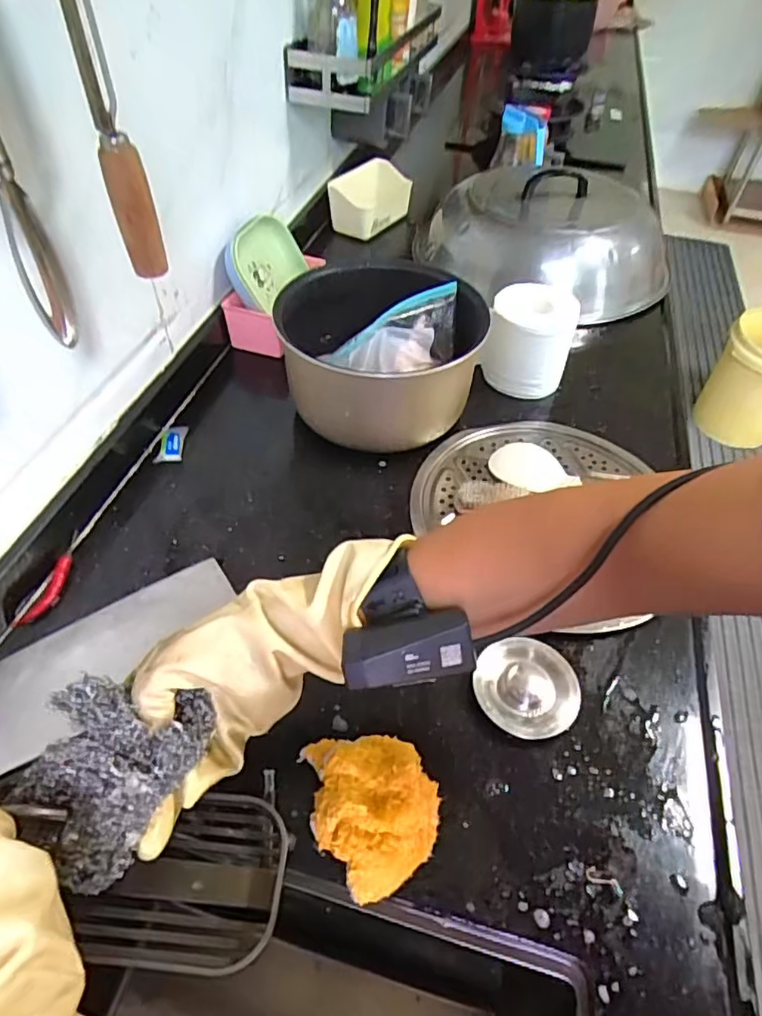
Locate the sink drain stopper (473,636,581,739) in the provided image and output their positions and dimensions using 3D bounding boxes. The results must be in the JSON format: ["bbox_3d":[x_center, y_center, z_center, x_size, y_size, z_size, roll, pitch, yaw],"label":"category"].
[{"bbox_3d":[0.118,0.147,0.477,0.081,0.027,0.077,10,49,6],"label":"sink drain stopper"}]

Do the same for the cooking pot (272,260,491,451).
[{"bbox_3d":[0.003,-0.171,0.682,0.212,0.126,0.227,1,48,-2],"label":"cooking pot"}]

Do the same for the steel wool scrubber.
[{"bbox_3d":[-0.155,0.147,0.332,0.086,0.050,0.100,14,49,9],"label":"steel wool scrubber"}]

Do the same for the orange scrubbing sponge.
[{"bbox_3d":[-0.010,0.197,0.405,0.081,0.056,0.107,-29,56,-25],"label":"orange scrubbing sponge"}]

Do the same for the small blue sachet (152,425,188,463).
[{"bbox_3d":[-0.237,-0.076,0.665,0.031,0.008,0.067,-1,49,-4],"label":"small blue sachet"}]

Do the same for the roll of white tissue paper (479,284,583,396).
[{"bbox_3d":[0.187,-0.209,0.737,0.098,0.104,0.096,17,50,12],"label":"roll of white tissue paper"}]

